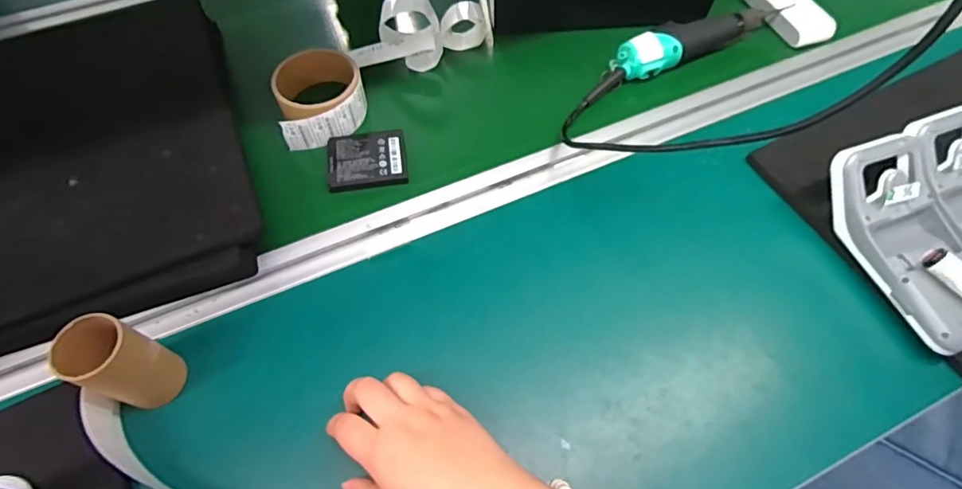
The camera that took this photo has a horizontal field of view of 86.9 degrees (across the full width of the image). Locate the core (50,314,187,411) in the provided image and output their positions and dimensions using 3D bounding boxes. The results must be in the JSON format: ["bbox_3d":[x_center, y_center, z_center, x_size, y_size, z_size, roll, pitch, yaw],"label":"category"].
[{"bbox_3d":[-0.244,0.083,0.349,0.042,0.083,0.041,15,61,8],"label":"core"}]

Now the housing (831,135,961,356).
[{"bbox_3d":[0.351,-0.003,0.406,0.080,0.060,0.164,-22,63,-12],"label":"housing"}]

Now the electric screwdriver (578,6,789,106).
[{"bbox_3d":[0.218,-0.216,0.549,0.253,0.035,0.039,-23,63,-12],"label":"electric screwdriver"}]

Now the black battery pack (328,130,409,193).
[{"bbox_3d":[-0.110,-0.084,0.492,0.073,0.011,0.064,-8,61,-4],"label":"black battery pack"}]

